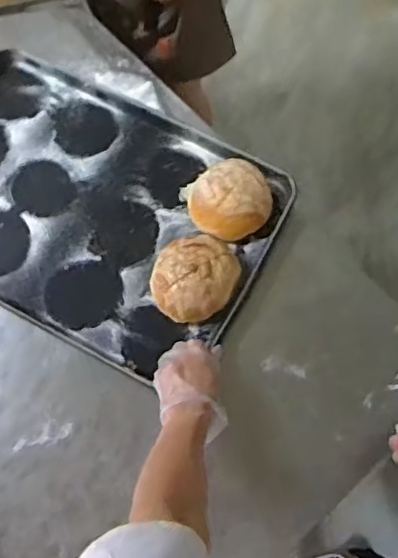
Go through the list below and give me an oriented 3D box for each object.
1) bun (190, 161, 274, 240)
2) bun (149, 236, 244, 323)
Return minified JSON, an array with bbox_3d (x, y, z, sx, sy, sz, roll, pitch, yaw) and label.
[{"bbox_3d":[0.049,-0.120,0.884,0.121,0.063,0.117,0,70,1],"label":"bun"},{"bbox_3d":[-0.004,-0.003,0.840,0.128,0.053,0.121,3,70,2],"label":"bun"}]

